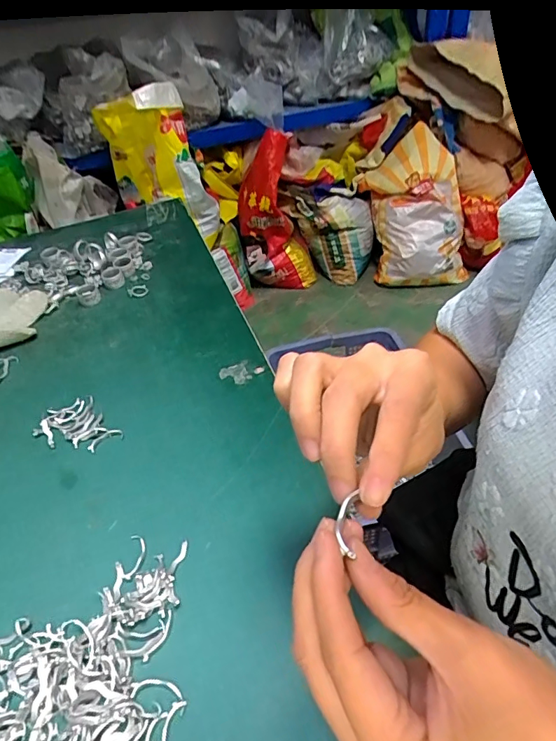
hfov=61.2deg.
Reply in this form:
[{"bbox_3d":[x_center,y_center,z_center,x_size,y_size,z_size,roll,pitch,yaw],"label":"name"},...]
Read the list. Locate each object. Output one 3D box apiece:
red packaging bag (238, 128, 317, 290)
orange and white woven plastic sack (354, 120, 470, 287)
[{"bbox_3d":[-0.005,-0.559,1.788,0.271,0.562,0.127,-8,42,-3],"label":"red packaging bag"},{"bbox_3d":[0.513,-0.602,1.787,0.337,0.566,0.125,-12,9,11],"label":"orange and white woven plastic sack"}]

